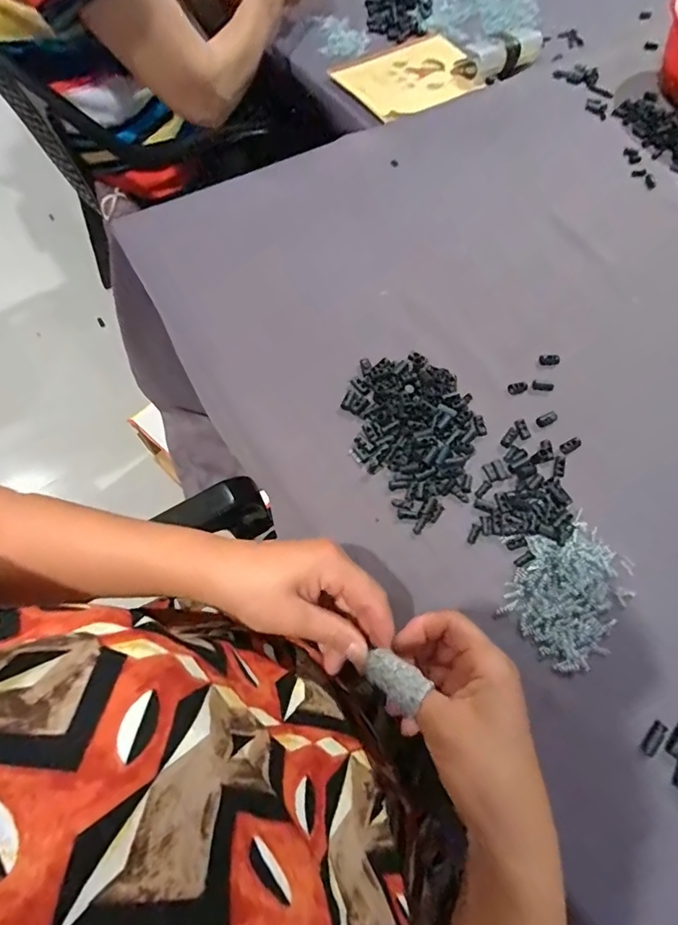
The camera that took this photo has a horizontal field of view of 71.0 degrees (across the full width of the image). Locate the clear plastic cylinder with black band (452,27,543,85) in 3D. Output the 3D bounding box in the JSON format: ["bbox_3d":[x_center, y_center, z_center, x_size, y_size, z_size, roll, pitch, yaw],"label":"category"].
[{"bbox_3d":[0.245,-0.594,0.696,0.160,0.031,0.048,-27,69,-14],"label":"clear plastic cylinder with black band"}]

